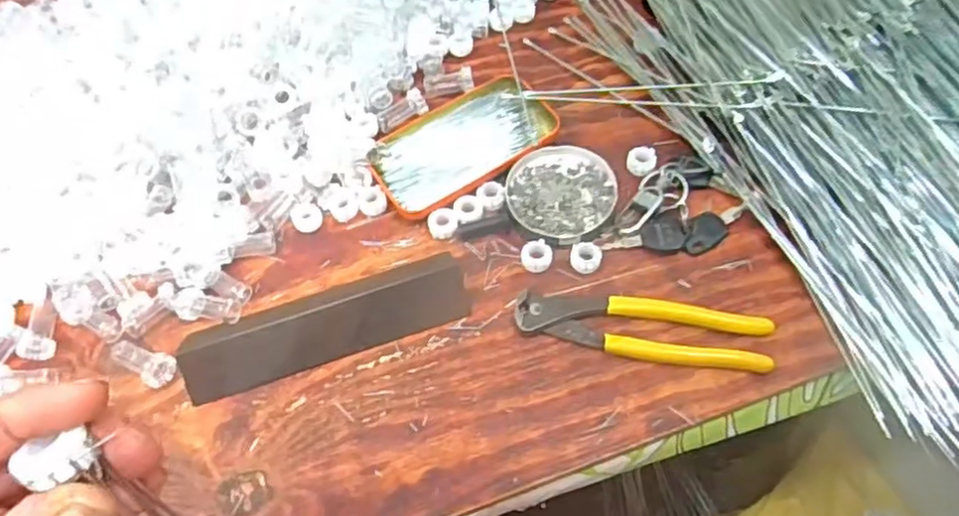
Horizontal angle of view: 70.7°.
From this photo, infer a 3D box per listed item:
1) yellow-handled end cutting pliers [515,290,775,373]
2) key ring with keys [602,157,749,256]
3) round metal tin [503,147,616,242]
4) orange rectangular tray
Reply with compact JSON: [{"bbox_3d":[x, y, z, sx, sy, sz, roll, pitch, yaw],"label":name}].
[{"bbox_3d":[0.108,0.047,0.450,0.164,0.018,0.041,7,61,8],"label":"yellow-handled end cutting pliers"},{"bbox_3d":[0.146,-0.033,0.492,0.069,0.011,0.094,32,67,20],"label":"key ring with keys"},{"bbox_3d":[0.061,-0.050,0.507,0.079,0.013,0.081,-2,60,3],"label":"round metal tin"},{"bbox_3d":[-0.015,-0.091,0.533,0.142,0.016,0.083,-34,64,-14],"label":"orange rectangular tray"}]

